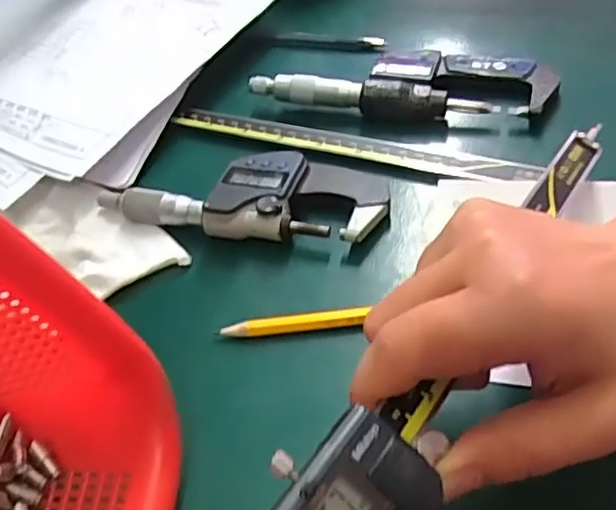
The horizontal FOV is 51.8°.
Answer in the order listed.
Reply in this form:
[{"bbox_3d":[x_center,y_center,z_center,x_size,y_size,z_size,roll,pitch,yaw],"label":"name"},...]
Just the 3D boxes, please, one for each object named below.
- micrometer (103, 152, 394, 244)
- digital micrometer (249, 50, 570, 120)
[{"bbox_3d":[-0.036,-0.035,0.347,0.156,0.021,0.055,3,50,12],"label":"micrometer"},{"bbox_3d":[0.059,-0.110,0.401,0.177,0.023,0.054,8,51,16],"label":"digital micrometer"}]

